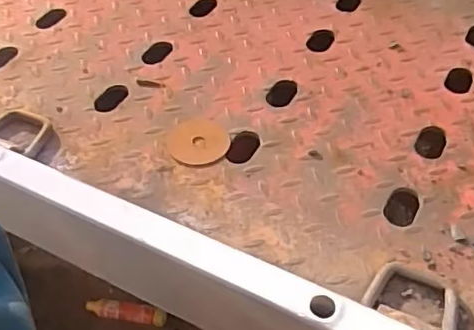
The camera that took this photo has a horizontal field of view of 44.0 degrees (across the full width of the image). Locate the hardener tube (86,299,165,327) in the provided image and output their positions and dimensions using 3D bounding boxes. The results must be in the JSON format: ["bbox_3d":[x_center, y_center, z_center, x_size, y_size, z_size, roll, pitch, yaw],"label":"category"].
[{"bbox_3d":[-0.323,0.420,1.694,0.244,0.040,0.051,5,47,11],"label":"hardener tube"}]

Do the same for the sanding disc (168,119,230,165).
[{"bbox_3d":[-0.047,-0.030,0.722,0.074,0.004,0.076,-1,47,1],"label":"sanding disc"}]

